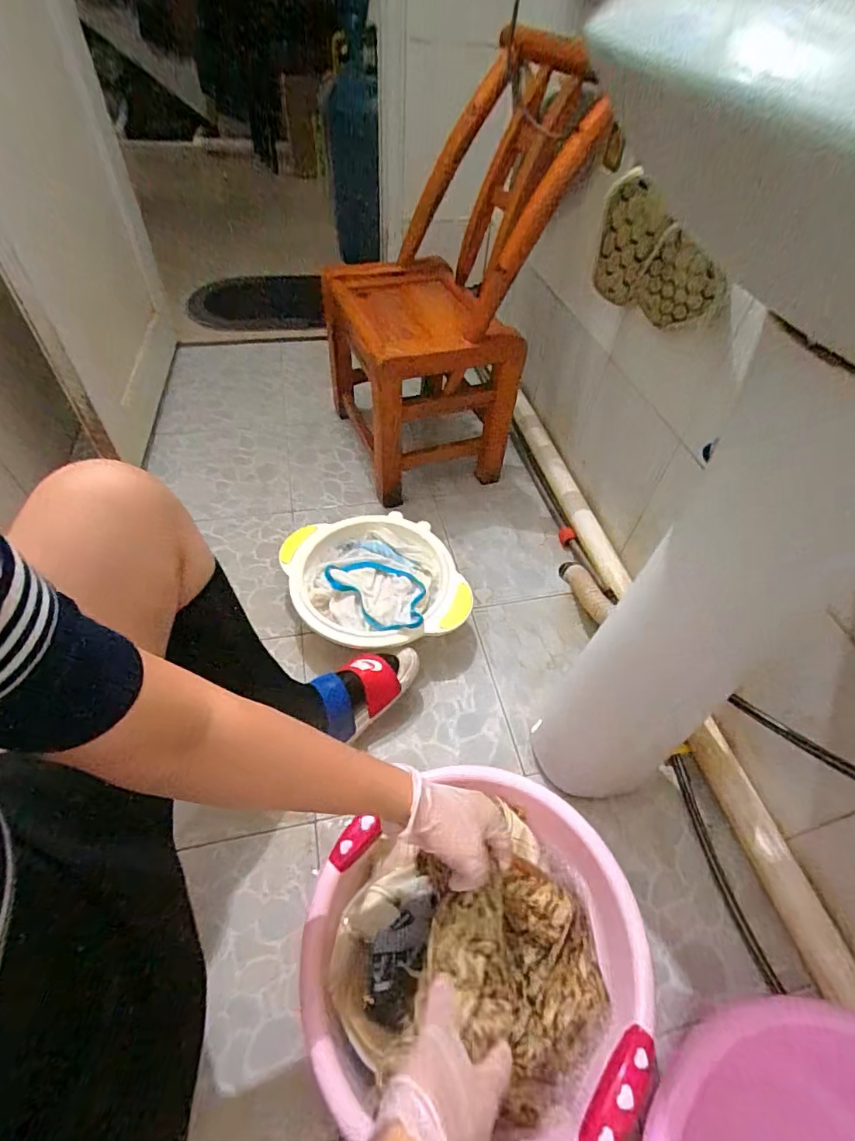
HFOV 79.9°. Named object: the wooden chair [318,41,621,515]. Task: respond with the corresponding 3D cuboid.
[{"bbox_3d":[0.005,-0.589,1.070,0.405,0.735,0.511,-8,50,-10],"label":"wooden chair"}]

